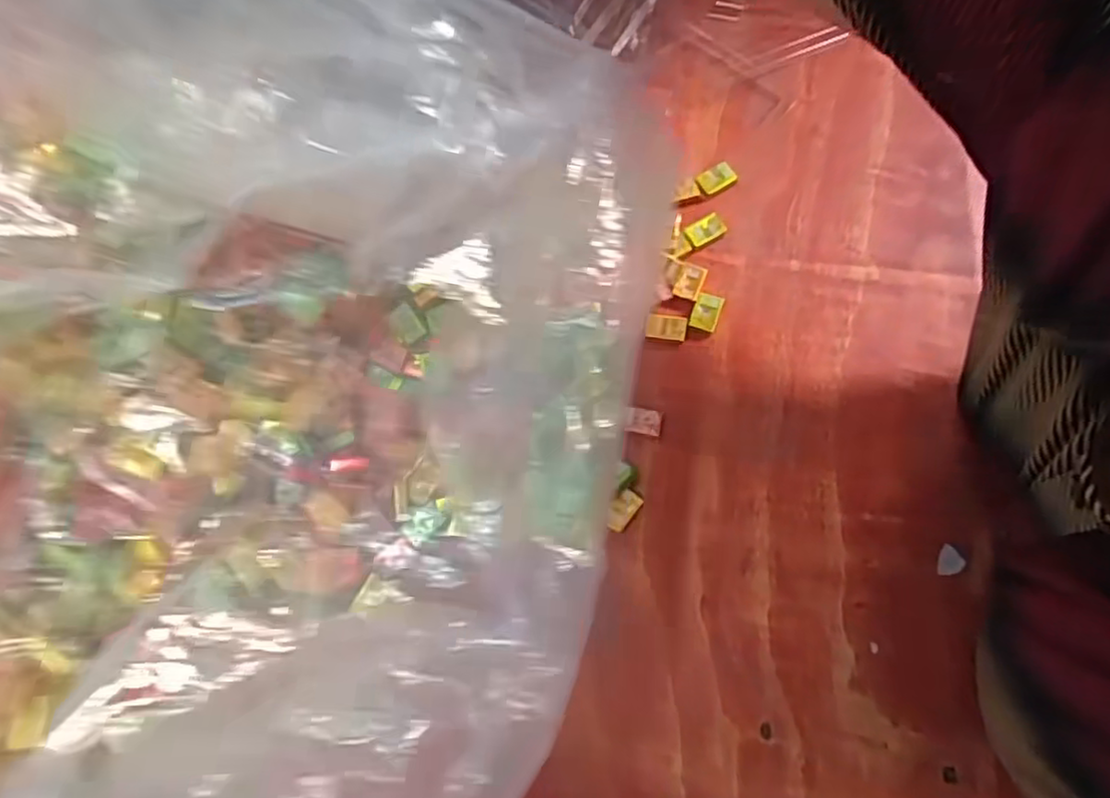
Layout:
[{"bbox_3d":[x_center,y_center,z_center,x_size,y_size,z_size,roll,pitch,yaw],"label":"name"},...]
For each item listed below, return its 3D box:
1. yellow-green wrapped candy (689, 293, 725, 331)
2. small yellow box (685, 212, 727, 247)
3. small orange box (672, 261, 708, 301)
[{"bbox_3d":[0.101,-0.058,0.432,0.017,0.004,0.024,20,78,7],"label":"yellow-green wrapped candy"},{"bbox_3d":[0.103,-0.116,0.447,0.025,0.004,0.017,-31,77,-6],"label":"small yellow box"},{"bbox_3d":[0.090,-0.079,0.435,0.017,0.004,0.025,20,78,7],"label":"small orange box"}]

